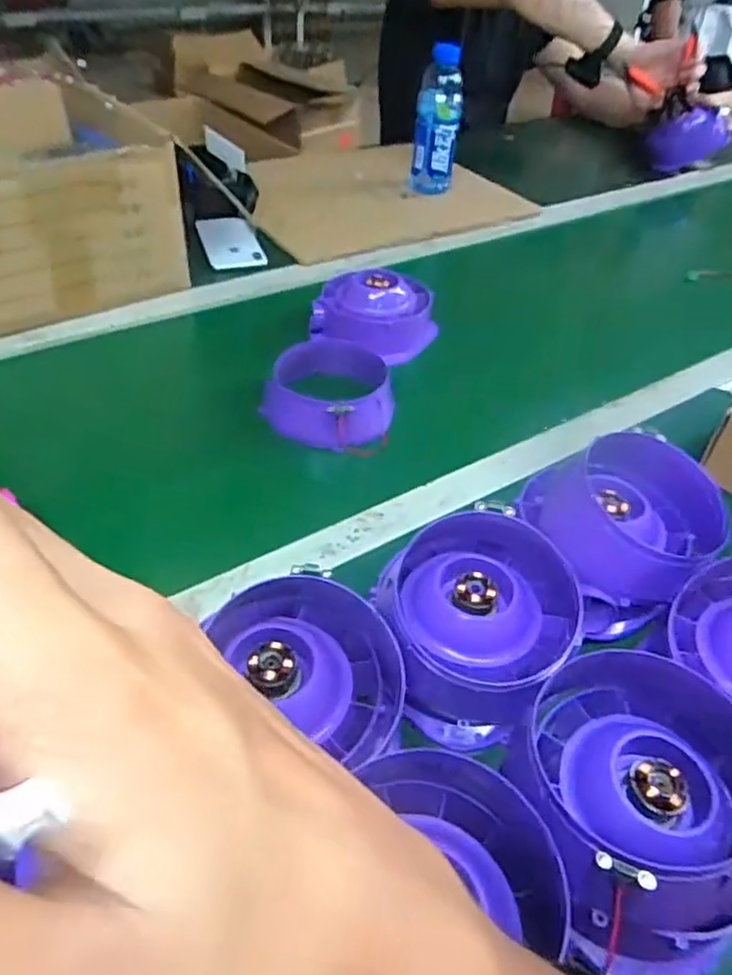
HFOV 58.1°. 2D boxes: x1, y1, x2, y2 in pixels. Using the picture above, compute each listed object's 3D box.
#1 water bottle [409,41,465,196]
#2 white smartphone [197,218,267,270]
[{"bbox_3d":[0.114,-0.586,1.057,0.068,0.202,0.061,3,43,-2],"label":"water bottle"},{"bbox_3d":[-0.189,-0.343,0.918,0.075,0.006,0.122,-14,58,-14],"label":"white smartphone"}]

